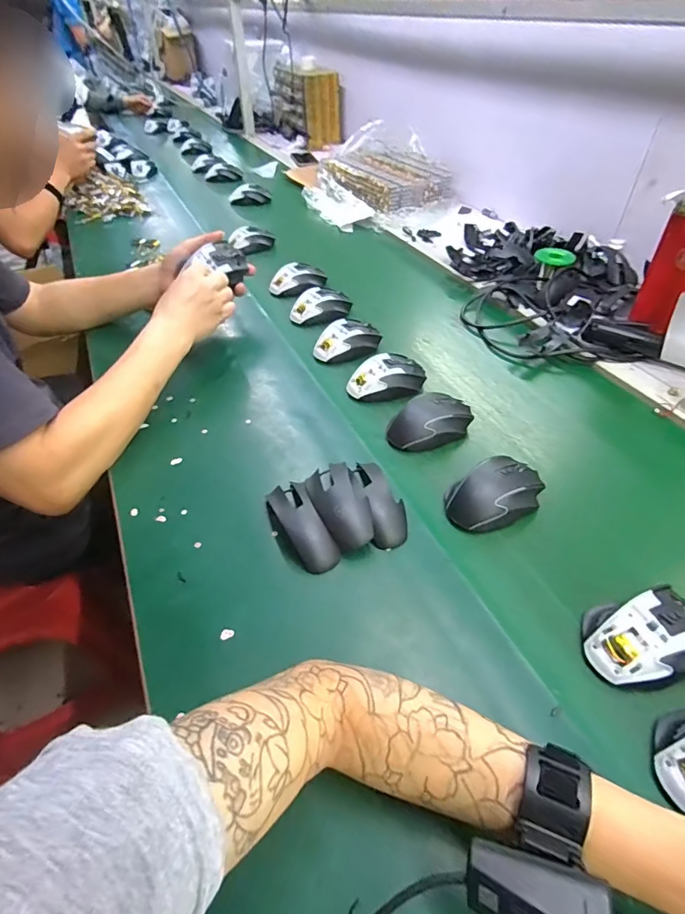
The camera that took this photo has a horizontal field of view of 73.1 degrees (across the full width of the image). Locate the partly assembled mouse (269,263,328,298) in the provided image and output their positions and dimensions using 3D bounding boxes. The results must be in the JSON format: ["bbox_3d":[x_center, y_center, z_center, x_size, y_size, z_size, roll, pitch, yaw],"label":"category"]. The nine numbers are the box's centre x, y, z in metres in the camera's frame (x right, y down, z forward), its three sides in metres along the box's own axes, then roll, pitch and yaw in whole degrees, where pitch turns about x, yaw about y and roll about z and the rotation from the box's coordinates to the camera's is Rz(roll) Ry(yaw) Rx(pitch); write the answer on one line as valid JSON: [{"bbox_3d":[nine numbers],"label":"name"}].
[{"bbox_3d":[-0.088,-0.349,0.904,0.111,0.036,0.056,-22,50,-20],"label":"partly assembled mouse"}]

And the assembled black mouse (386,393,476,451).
[{"bbox_3d":[0.117,-0.047,0.605,0.116,0.041,0.064,-16,48,-15],"label":"assembled black mouse"}]

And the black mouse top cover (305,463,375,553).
[{"bbox_3d":[-0.005,0.050,0.497,0.057,0.034,0.109,-16,48,-15],"label":"black mouse top cover"}]

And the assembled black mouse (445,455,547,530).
[{"bbox_3d":[0.173,0.043,0.518,0.116,0.047,0.068,-21,49,-19],"label":"assembled black mouse"}]

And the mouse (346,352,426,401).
[{"bbox_3d":[0.065,-0.116,0.673,0.117,0.038,0.065,-14,47,-13],"label":"mouse"}]

